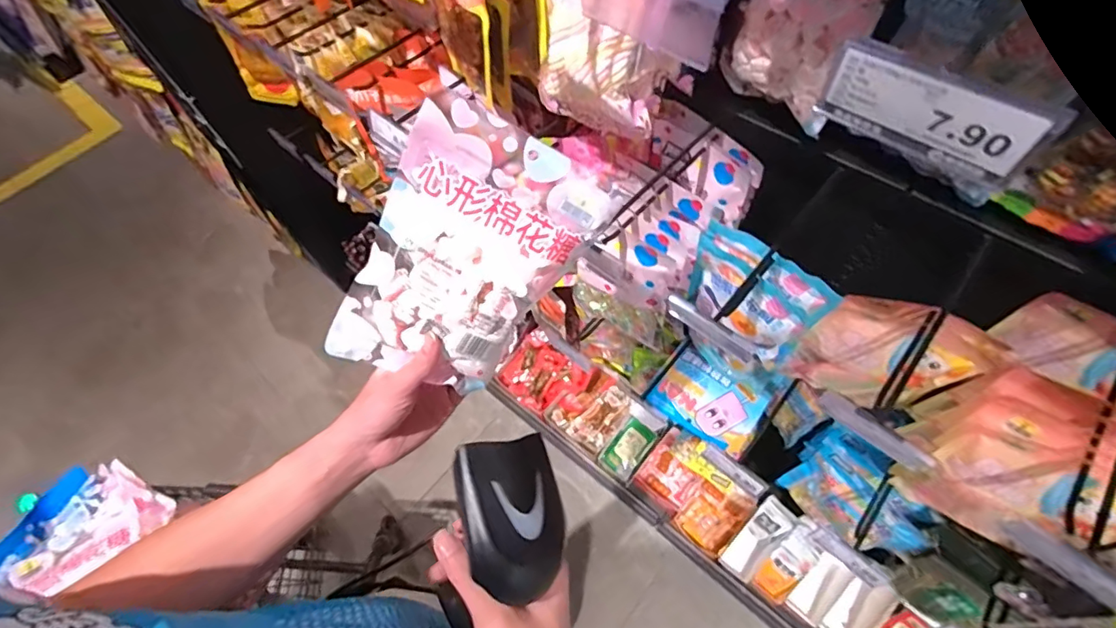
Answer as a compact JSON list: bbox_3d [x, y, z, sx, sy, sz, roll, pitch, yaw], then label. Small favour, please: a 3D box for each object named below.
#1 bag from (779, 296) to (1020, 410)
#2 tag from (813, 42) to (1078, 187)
[{"bbox_3d":[0.401,0.060,0.633,0.176,0.195,0.051,11,63,10],"label":"bag"},{"bbox_3d":[0.178,-0.097,0.248,0.096,0.040,0.009,33,69,20],"label":"tag"}]

